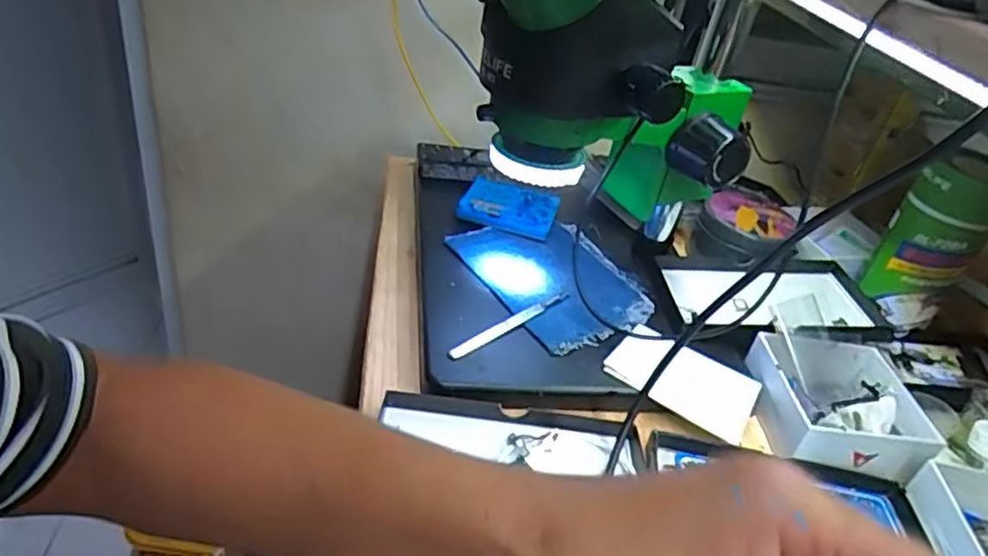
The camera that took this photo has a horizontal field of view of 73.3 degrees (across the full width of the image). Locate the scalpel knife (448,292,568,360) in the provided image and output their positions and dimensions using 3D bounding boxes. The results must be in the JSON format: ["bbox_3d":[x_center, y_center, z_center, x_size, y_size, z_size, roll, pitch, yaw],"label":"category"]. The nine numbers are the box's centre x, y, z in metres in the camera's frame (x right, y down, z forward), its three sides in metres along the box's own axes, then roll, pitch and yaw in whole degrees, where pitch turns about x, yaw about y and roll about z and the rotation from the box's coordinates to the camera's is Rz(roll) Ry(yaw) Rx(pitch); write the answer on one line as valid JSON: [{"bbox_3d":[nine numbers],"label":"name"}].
[{"bbox_3d":[0.016,0.034,0.518,0.126,0.005,0.011,-25,47,-35],"label":"scalpel knife"}]

